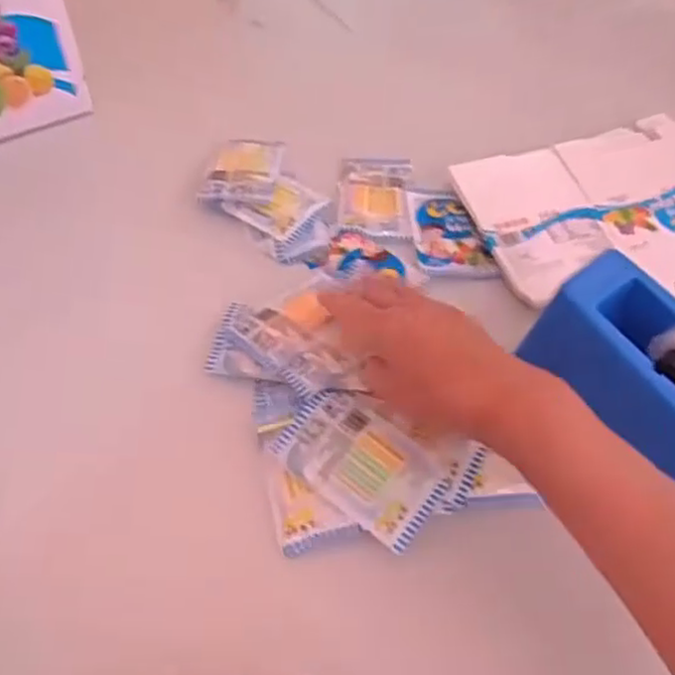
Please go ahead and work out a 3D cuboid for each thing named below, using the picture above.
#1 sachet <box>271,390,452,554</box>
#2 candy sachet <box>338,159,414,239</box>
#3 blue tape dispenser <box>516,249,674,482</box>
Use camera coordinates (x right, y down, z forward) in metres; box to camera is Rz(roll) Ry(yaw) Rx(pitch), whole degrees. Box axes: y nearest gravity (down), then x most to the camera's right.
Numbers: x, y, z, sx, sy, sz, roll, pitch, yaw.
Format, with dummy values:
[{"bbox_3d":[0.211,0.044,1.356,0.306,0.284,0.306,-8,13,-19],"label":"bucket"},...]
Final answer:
[{"bbox_3d":[0.017,0.074,0.427,0.100,0.004,0.065,35,59,21],"label":"sachet"},{"bbox_3d":[0.034,-0.128,0.600,0.063,0.007,0.100,4,53,0],"label":"candy sachet"},{"bbox_3d":[0.206,0.042,0.419,0.072,0.081,0.186,-35,62,-25],"label":"blue tape dispenser"}]

